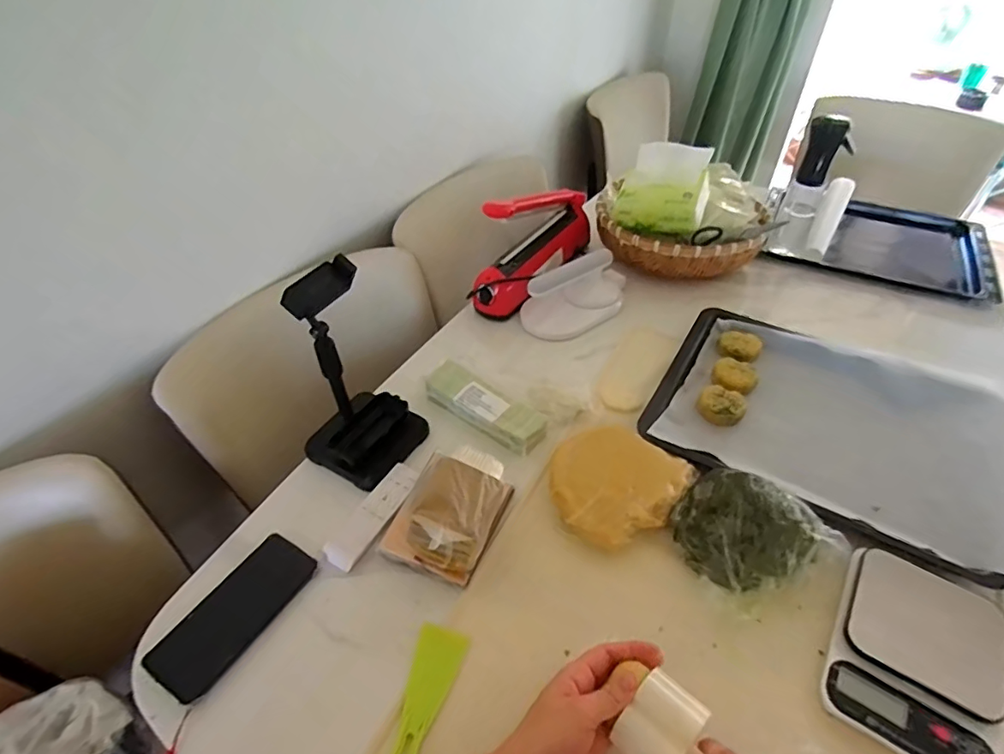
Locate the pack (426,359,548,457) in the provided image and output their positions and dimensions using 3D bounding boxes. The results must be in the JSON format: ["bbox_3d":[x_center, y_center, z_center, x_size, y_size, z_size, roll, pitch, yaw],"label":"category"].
[{"bbox_3d":[-0.025,0.039,0.703,0.176,0.037,0.063,30,52,28],"label":"pack"}]

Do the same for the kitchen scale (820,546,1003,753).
[{"bbox_3d":[0.376,0.254,0.473,0.127,0.029,0.171,25,50,24],"label":"kitchen scale"}]

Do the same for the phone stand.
[{"bbox_3d":[-0.174,-0.001,0.597,0.109,0.240,0.123,23,49,22],"label":"phone stand"}]

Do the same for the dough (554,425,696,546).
[{"bbox_3d":[0.130,0.126,0.617,0.144,0.044,0.155,30,52,28],"label":"dough"}]

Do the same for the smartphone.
[{"bbox_3d":[-0.264,0.233,0.521,0.070,0.009,0.155,23,50,23],"label":"smartphone"}]

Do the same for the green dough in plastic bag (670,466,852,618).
[{"bbox_3d":[0.254,0.153,0.544,0.132,0.069,0.129,-20,48,-18],"label":"green dough in plastic bag"}]

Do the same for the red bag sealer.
[{"bbox_3d":[0.063,-0.247,0.897,0.076,0.170,0.303,25,50,24],"label":"red bag sealer"}]

